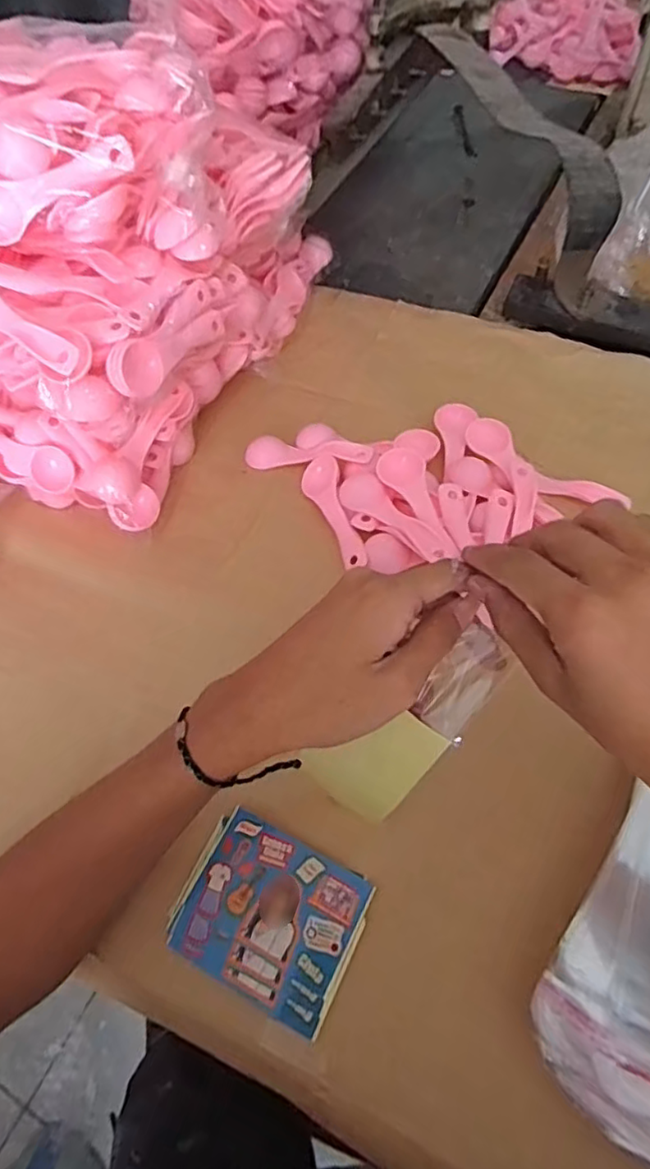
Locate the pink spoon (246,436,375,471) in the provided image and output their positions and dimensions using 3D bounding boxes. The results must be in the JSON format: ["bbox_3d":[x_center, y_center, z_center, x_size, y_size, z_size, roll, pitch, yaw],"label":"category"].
[{"bbox_3d":[-0.014,-0.108,0.514,0.110,0.012,0.031,6,56,24],"label":"pink spoon"}]

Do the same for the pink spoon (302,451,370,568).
[{"bbox_3d":[0.007,-0.057,0.476,0.028,0.021,0.106,-16,57,-7],"label":"pink spoon"}]

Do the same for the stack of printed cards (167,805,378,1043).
[{"bbox_3d":[-0.032,0.183,0.346,0.099,0.011,0.079,22,61,17],"label":"stack of printed cards"}]

